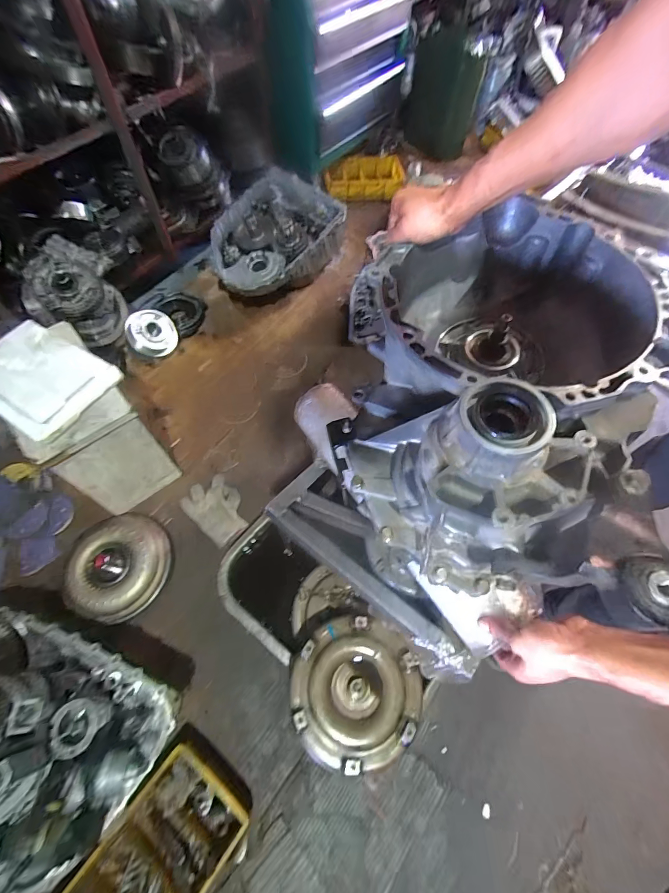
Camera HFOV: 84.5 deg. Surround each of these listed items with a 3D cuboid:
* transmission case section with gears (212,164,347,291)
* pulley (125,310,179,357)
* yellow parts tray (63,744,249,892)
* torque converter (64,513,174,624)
[{"bbox_3d":[-0.213,-0.710,1.282,0.445,0.170,0.379,-44,77,-1],"label":"transmission case section with gears"},{"bbox_3d":[-0.595,-0.370,1.203,0.147,0.036,0.143,-6,101,-34],"label":"pulley"},{"bbox_3d":[-0.356,0.825,0.704,0.219,0.091,0.387,35,69,15],"label":"yellow parts tray"},{"bbox_3d":[-0.550,0.297,0.941,0.239,0.111,0.264,12,63,5],"label":"torque converter"}]

